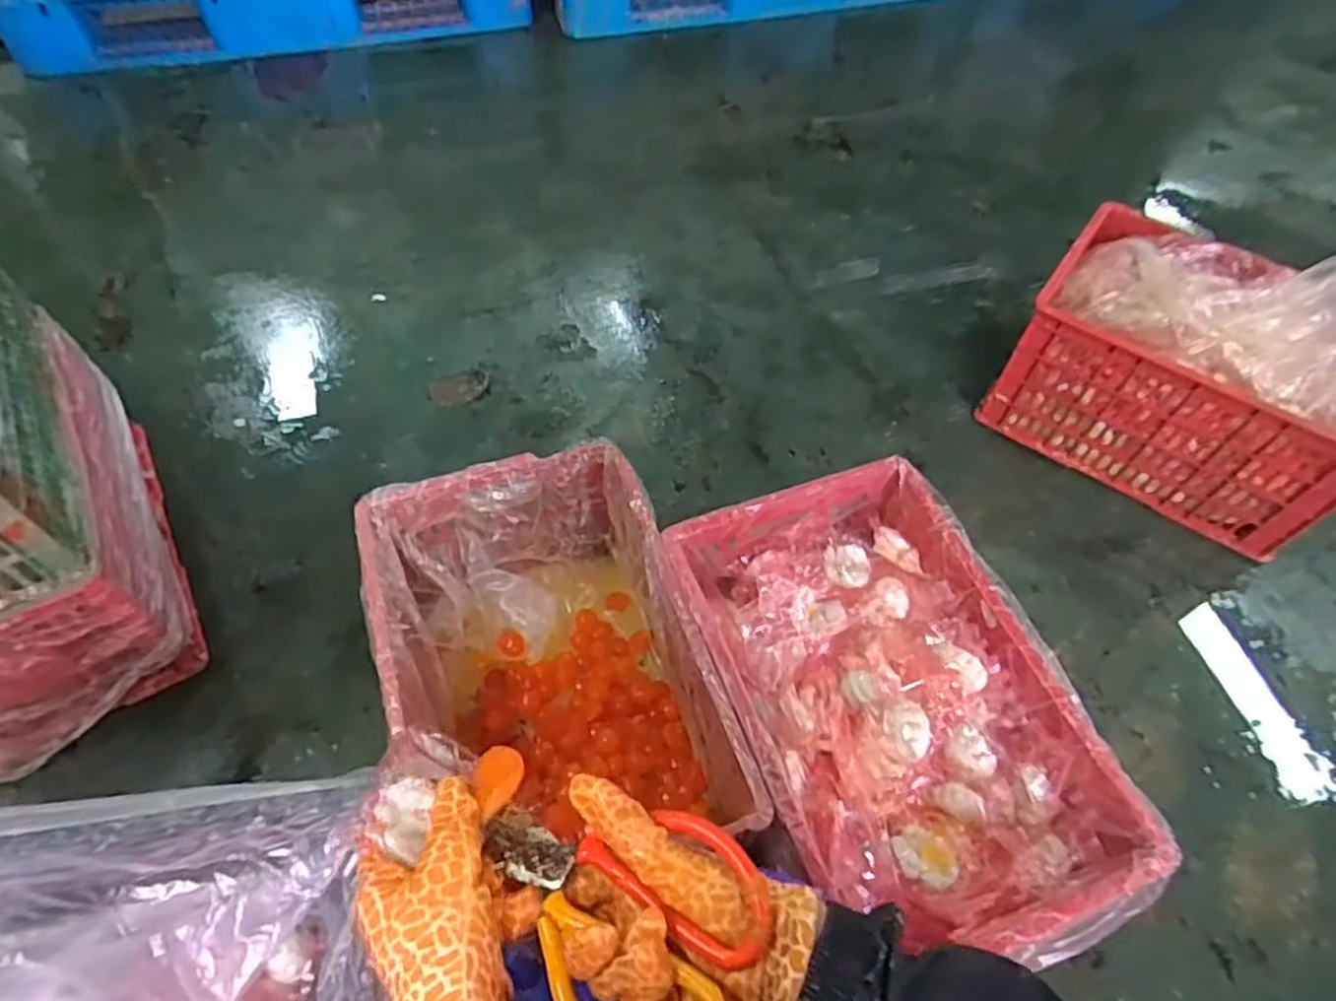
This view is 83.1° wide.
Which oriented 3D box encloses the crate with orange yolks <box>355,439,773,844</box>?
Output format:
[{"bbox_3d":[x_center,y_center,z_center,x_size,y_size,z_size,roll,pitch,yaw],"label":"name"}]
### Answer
[{"bbox_3d":[-0.129,0.200,0.832,0.307,0.233,0.444,-15,58,-12],"label":"crate with orange yolks"}]

